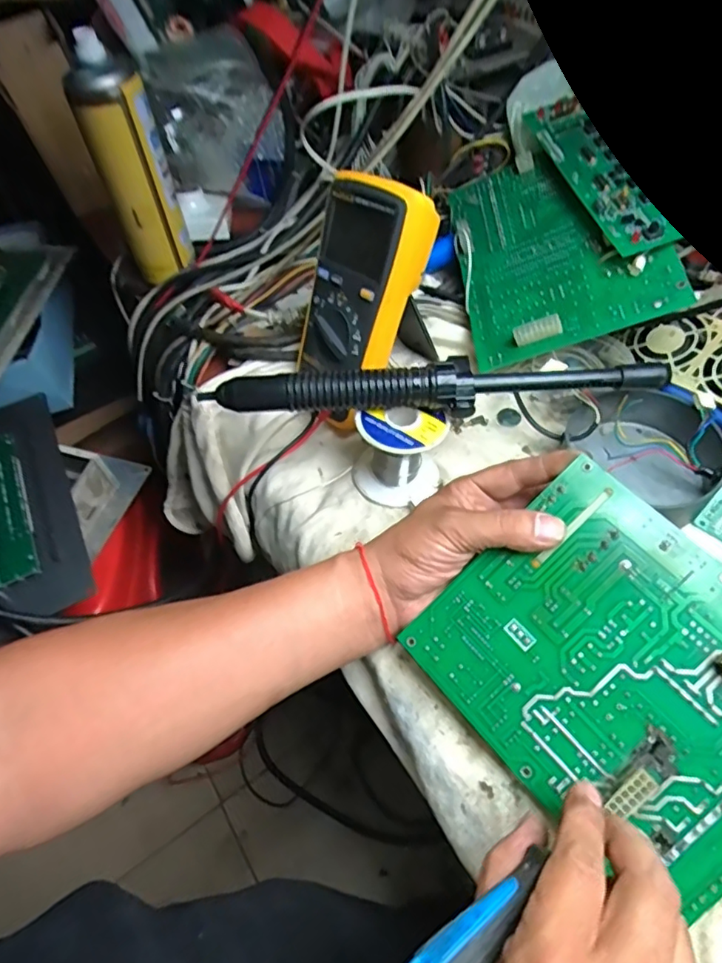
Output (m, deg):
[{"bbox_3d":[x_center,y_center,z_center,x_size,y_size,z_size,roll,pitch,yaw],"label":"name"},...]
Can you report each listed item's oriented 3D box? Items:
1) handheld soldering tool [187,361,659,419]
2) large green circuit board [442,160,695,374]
[{"bbox_3d":[0.054,-0.065,0.378,0.302,0.027,0.029,-4,56,1],"label":"handheld soldering tool"},{"bbox_3d":[0.161,-0.204,0.471,0.154,0.014,0.210,-15,62,22],"label":"large green circuit board"}]

